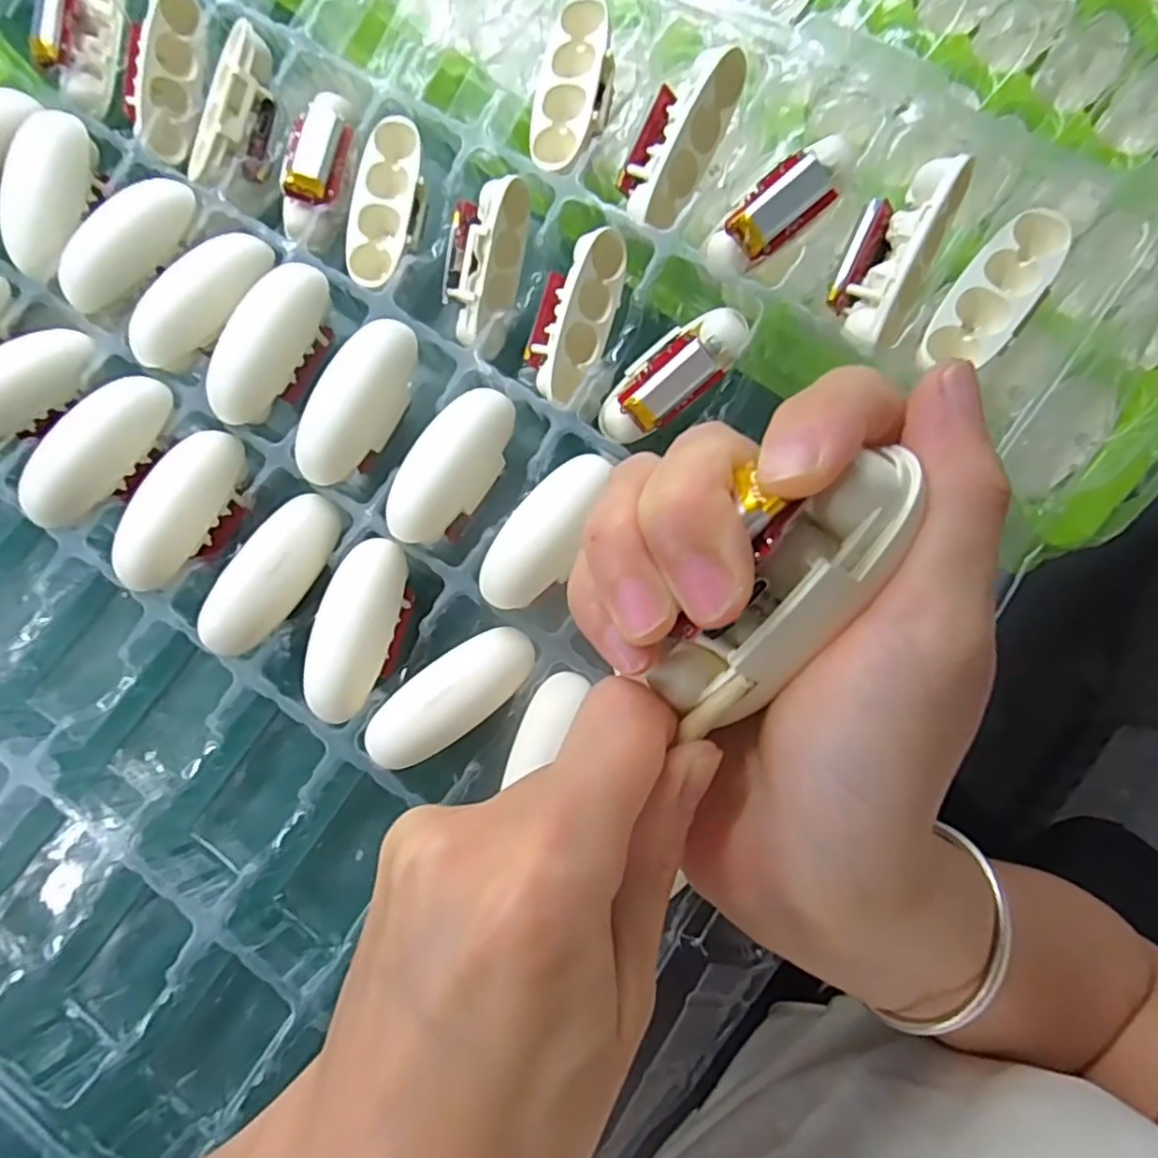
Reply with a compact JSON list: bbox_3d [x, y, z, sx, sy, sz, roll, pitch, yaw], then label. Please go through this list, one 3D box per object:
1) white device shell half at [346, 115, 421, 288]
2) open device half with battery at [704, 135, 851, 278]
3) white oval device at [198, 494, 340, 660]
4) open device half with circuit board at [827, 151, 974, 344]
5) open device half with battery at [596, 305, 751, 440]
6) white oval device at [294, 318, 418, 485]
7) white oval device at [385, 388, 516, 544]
[{"bbox_3d":[-0.077,-0.147,0.263,0.023,0.014,0.063,11,92,4],"label":"white device shell half"},{"bbox_3d":[0.071,-0.131,0.232,0.057,0.020,0.020,-40,79,10],"label":"open device half with battery"},{"bbox_3d":[-0.111,-0.002,0.239,0.024,0.019,0.064,30,80,8],"label":"white oval device"},{"bbox_3d":[0.108,-0.111,0.224,0.029,0.018,0.058,40,115,43],"label":"open device half with circuit board"},{"bbox_3d":[0.034,-0.074,0.240,0.061,0.019,0.024,-40,79,8],"label":"open device half with battery"},{"bbox_3d":[-0.084,-0.067,0.250,0.029,0.015,0.066,35,83,-32],"label":"white oval device"},{"bbox_3d":[-0.048,-0.042,0.247,0.030,0.014,0.065,37,75,-23],"label":"white oval device"}]

